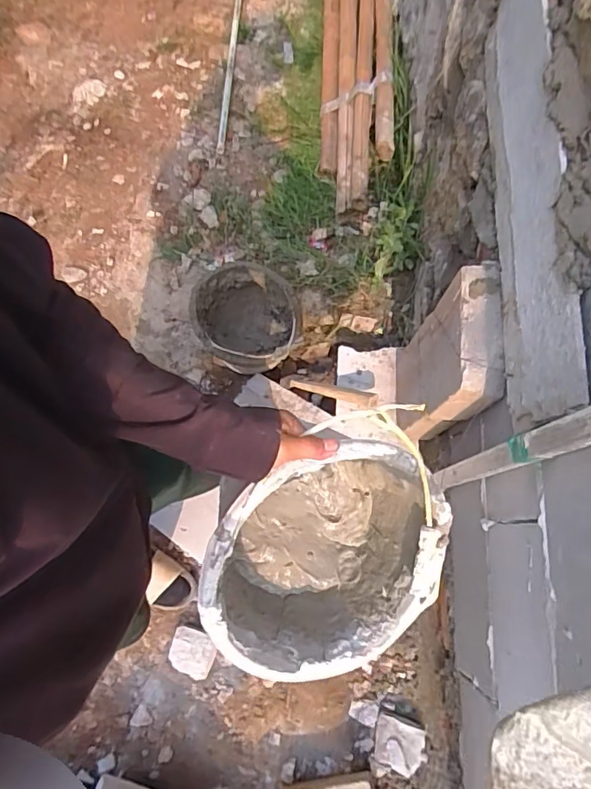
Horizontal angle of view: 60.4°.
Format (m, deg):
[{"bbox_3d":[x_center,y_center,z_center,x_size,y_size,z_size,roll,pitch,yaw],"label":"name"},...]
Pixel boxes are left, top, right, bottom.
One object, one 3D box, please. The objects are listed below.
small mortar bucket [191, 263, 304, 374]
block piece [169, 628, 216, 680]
[{"bbox_3d":[-0.118,-0.172,1.309,0.304,0.187,0.304,-2,60,4],"label":"small mortar bucket"},{"bbox_3d":[-0.243,0.605,1.191,0.106,0.028,0.095,21,76,5],"label":"block piece"}]

